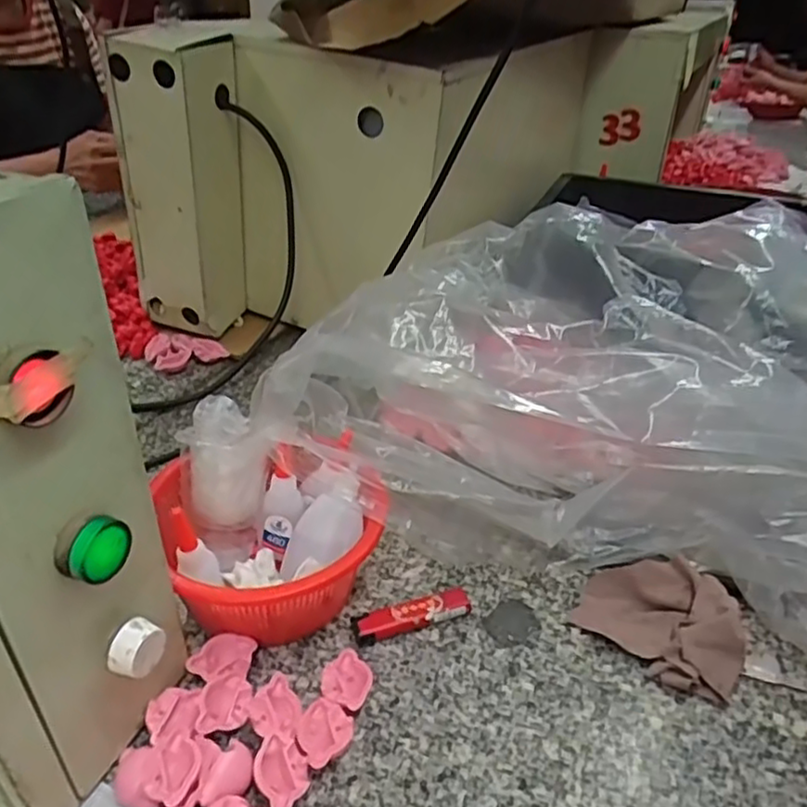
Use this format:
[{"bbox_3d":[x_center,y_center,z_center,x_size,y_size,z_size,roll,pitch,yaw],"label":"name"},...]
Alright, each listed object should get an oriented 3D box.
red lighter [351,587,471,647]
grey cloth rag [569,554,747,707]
[{"bbox_3d":[0.006,0.133,0.433,0.076,0.012,0.019,-10,34,-18],"label":"red lighter"},{"bbox_3d":[0.161,0.131,0.426,0.095,0.016,0.074,20,59,35],"label":"grey cloth rag"}]

